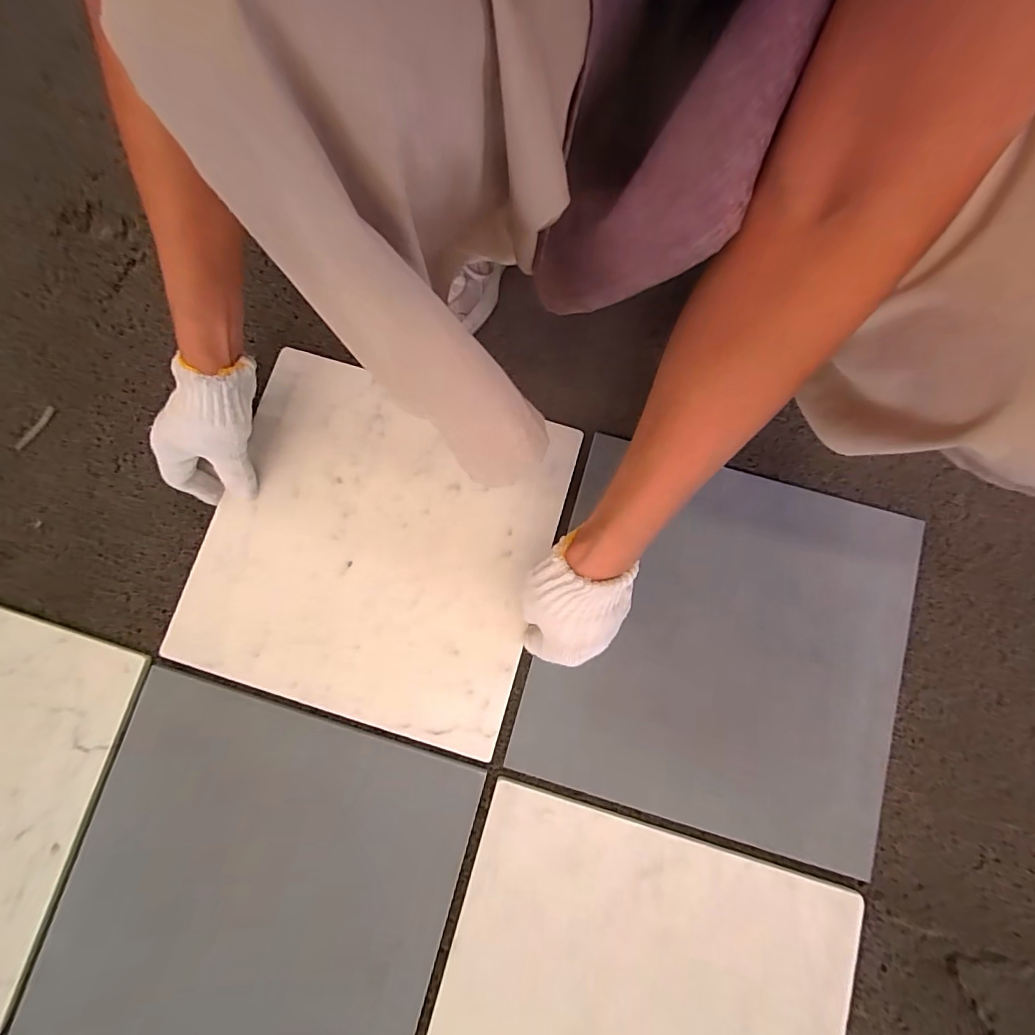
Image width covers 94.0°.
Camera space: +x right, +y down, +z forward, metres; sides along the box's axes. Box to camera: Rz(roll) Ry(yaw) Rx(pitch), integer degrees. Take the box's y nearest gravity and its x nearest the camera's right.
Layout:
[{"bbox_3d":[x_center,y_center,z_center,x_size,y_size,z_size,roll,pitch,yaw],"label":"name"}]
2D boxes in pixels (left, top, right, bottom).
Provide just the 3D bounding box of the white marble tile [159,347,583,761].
[{"bbox_3d":[-0.129,0.024,0.437,0.301,0.016,0.299,16,80,4],"label":"white marble tile"}]

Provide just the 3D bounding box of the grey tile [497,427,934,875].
[{"bbox_3d":[0.174,0.106,0.409,0.296,0.019,0.294,16,84,2],"label":"grey tile"}]

